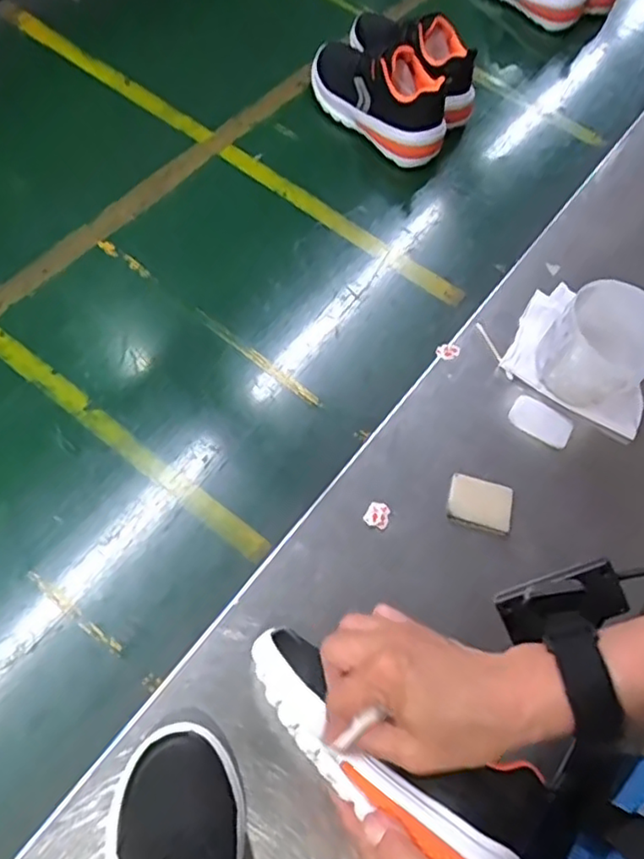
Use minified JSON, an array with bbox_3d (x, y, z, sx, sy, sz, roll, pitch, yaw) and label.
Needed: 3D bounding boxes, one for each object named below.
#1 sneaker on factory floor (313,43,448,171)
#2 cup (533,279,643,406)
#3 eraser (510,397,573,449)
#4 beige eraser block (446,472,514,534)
[{"bbox_3d":[0.066,-0.414,0.782,0.081,0.120,0.196,-40,73,-22],"label":"sneaker on factory floor"},{"bbox_3d":[0.262,-0.074,0.598,0.096,0.087,0.085,39,66,14],"label":"cup"},{"bbox_3d":[0.207,-0.009,0.599,0.058,0.008,0.038,32,65,11],"label":"eraser"},{"bbox_3d":[0.140,0.065,0.563,0.056,0.010,0.044,15,63,2],"label":"beige eraser block"}]

